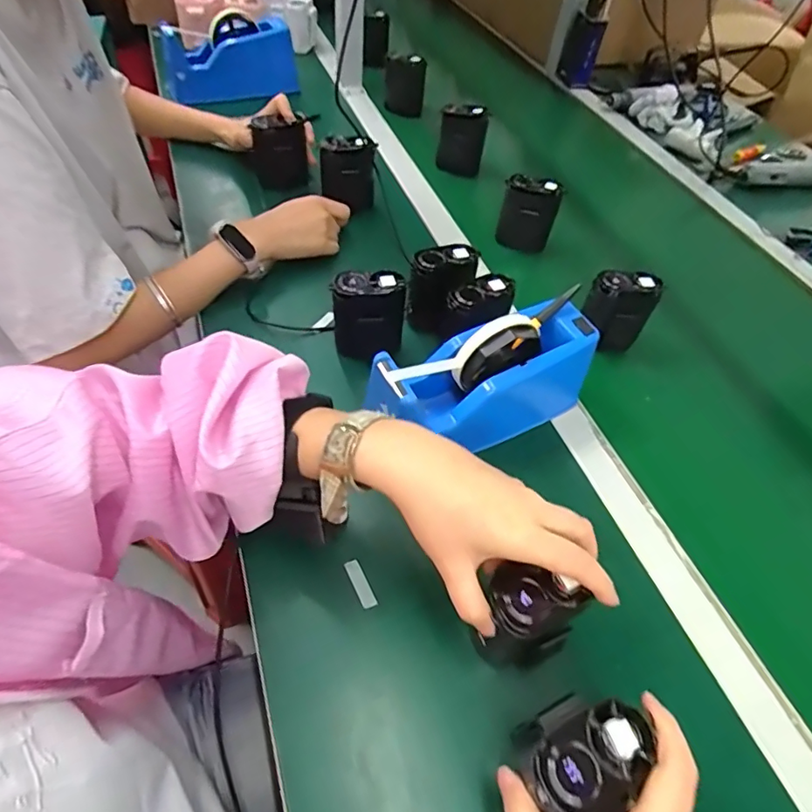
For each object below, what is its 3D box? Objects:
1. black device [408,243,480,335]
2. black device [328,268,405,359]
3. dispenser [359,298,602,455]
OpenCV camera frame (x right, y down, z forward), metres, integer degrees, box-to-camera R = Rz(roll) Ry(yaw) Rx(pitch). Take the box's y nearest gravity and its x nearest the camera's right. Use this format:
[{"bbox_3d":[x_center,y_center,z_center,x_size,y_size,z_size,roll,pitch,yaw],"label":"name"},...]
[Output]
[{"bbox_3d":[0.038,-0.120,0.540,0.065,0.083,0.035,-16,55,-18],"label":"black device"},{"bbox_3d":[-0.035,-0.085,0.505,0.068,0.085,0.033,1,51,-6],"label":"black device"},{"bbox_3d":[0.063,-0.022,0.447,0.202,0.100,0.068,-15,55,-18],"label":"dispenser"}]

